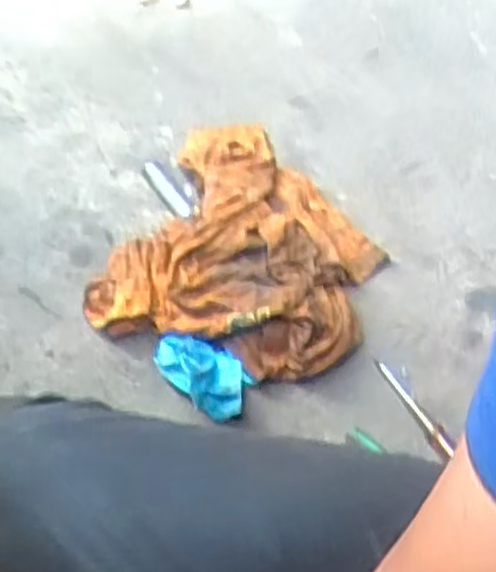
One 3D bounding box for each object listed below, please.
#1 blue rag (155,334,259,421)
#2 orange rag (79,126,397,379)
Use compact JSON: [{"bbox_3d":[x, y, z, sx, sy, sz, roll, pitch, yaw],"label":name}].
[{"bbox_3d":[-0.049,0.094,0.871,0.120,0.033,0.060,38,63,20],"label":"blue rag"},{"bbox_3d":[0.011,-0.053,0.956,0.304,0.069,0.352,23,59,12],"label":"orange rag"}]

